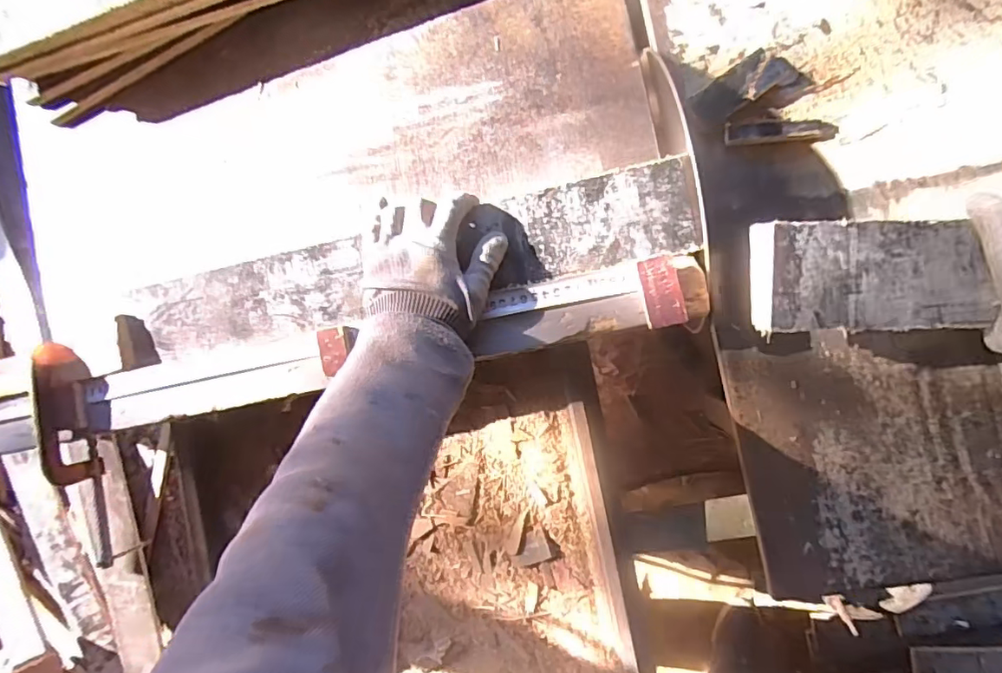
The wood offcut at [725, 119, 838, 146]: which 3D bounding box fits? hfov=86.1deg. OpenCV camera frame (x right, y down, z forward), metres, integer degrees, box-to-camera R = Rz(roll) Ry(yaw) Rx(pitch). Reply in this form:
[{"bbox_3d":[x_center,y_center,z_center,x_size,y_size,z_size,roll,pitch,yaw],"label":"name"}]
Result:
[{"bbox_3d":[0.262,-0.191,0.503,0.102,0.015,0.021,-2,89,8],"label":"wood offcut"}]

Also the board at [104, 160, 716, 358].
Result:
[{"bbox_3d":[-0.105,-0.062,0.516,0.565,0.019,0.086,-10,88,10],"label":"board"}]

